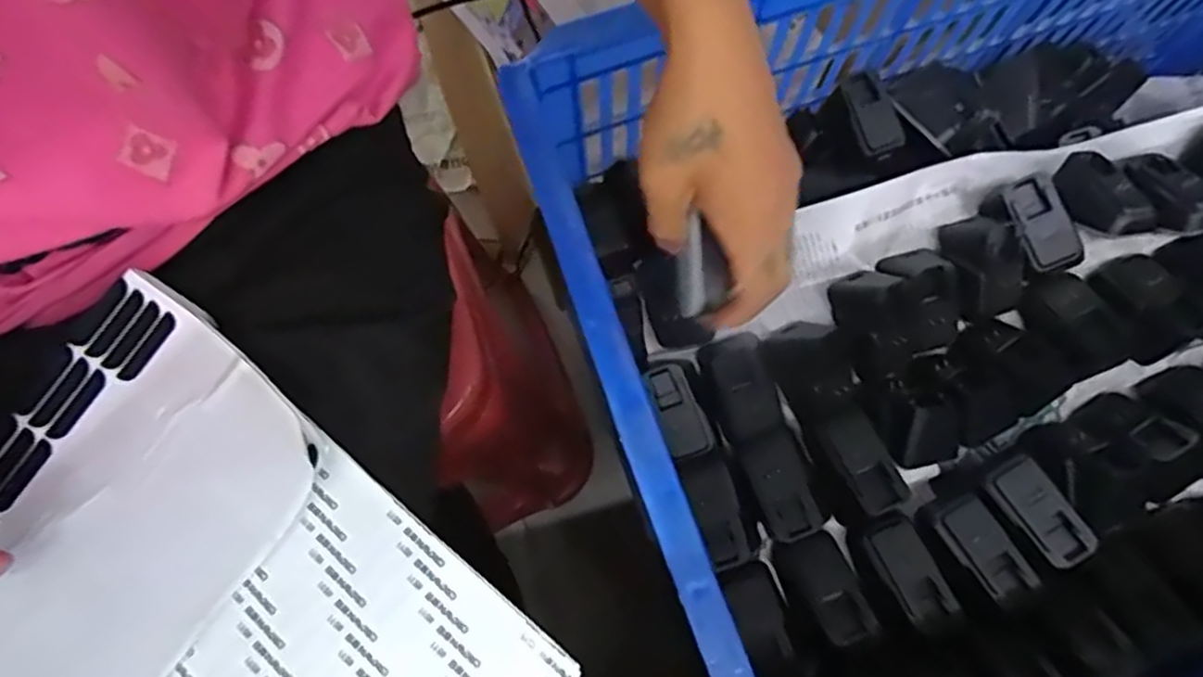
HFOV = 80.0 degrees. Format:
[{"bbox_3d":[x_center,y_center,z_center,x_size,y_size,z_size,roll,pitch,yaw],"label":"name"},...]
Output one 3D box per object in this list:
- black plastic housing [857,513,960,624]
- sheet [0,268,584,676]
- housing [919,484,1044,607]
[{"bbox_3d":[0.178,0.137,0.420,0.038,0.013,0.060,-26,59,-2],"label":"black plastic housing"},{"bbox_3d":[-0.174,0.101,0.295,0.296,0.032,0.161,40,79,10],"label":"sheet"},{"bbox_3d":[0.221,0.120,0.417,0.035,0.017,0.064,-32,77,-8],"label":"housing"}]

